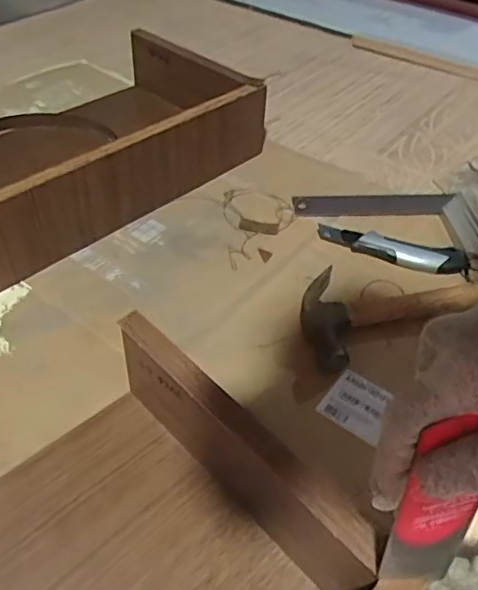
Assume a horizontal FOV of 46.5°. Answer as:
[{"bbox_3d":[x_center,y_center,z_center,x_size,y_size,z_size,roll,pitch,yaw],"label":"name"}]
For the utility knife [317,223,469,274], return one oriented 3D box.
[{"bbox_3d":[0.195,-0.061,0.719,0.190,0.020,0.043,16,46,13],"label":"utility knife"}]

